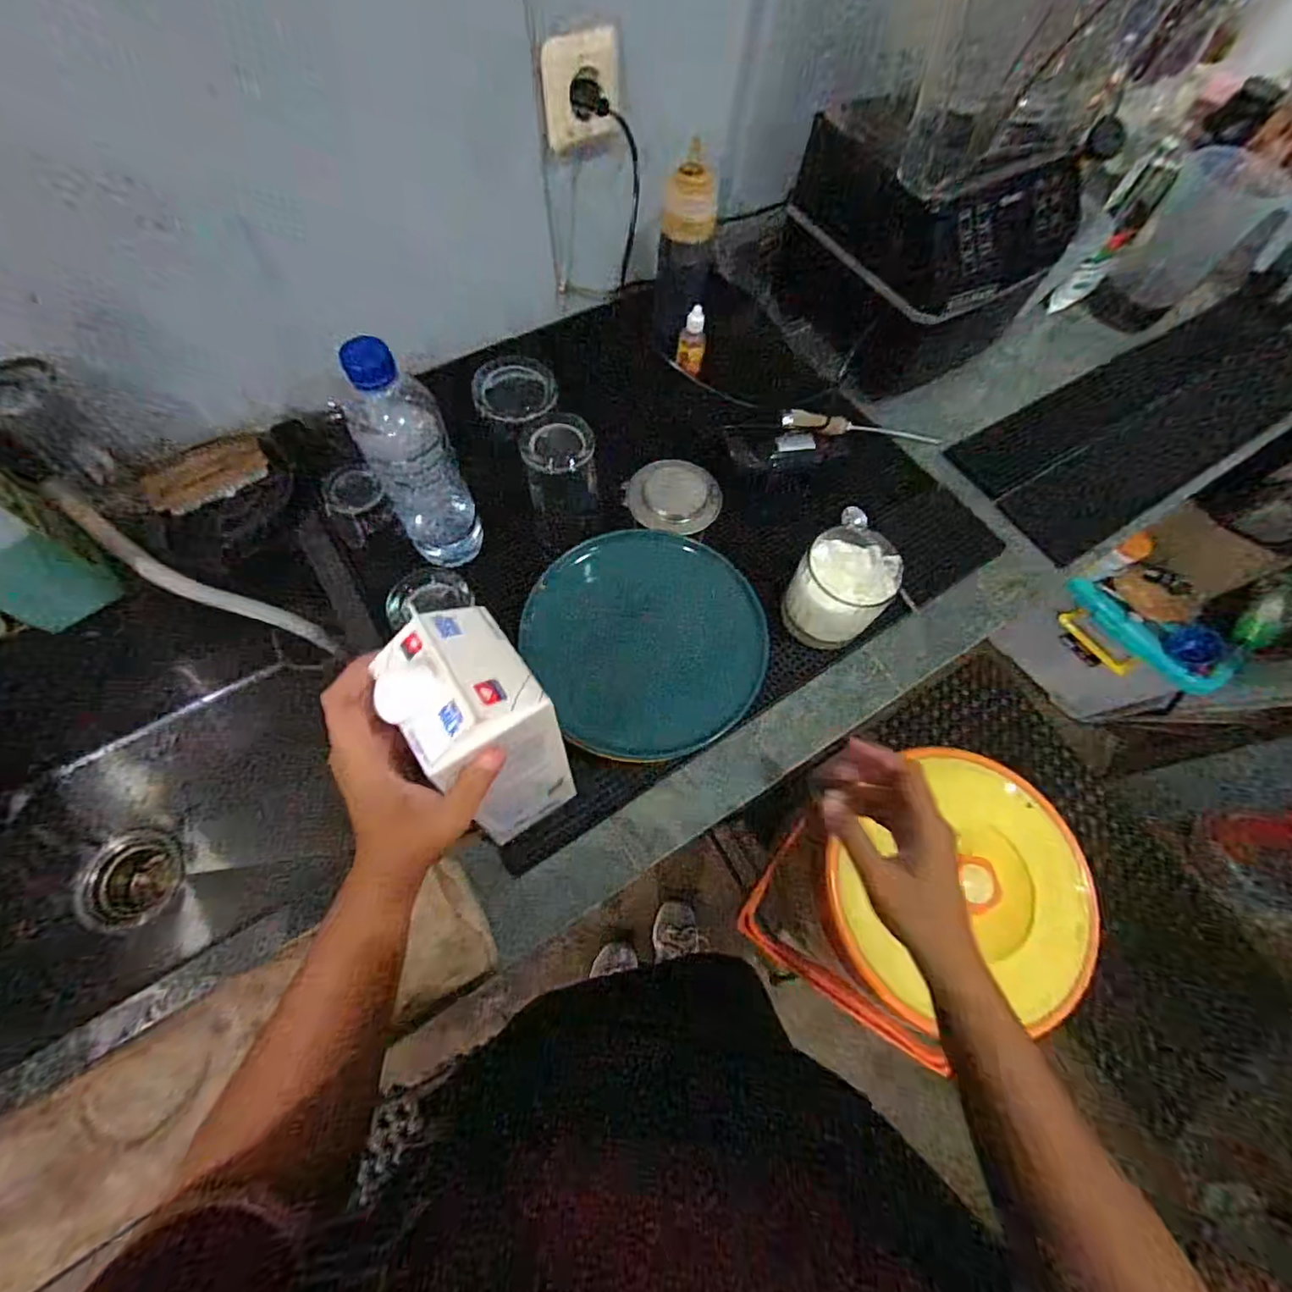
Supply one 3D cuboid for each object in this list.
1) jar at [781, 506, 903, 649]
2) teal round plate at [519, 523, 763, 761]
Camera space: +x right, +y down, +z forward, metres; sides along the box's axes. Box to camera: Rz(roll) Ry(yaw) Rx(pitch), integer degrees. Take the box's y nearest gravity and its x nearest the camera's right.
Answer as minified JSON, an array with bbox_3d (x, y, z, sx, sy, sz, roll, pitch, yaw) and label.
[{"bbox_3d":[0.173,-0.048,0.514,0.075,0.109,0.079,1,66,-3],"label":"jar"},{"bbox_3d":[0.001,-0.004,0.488,0.190,0.024,0.202,0,81,-3],"label":"teal round plate"}]

